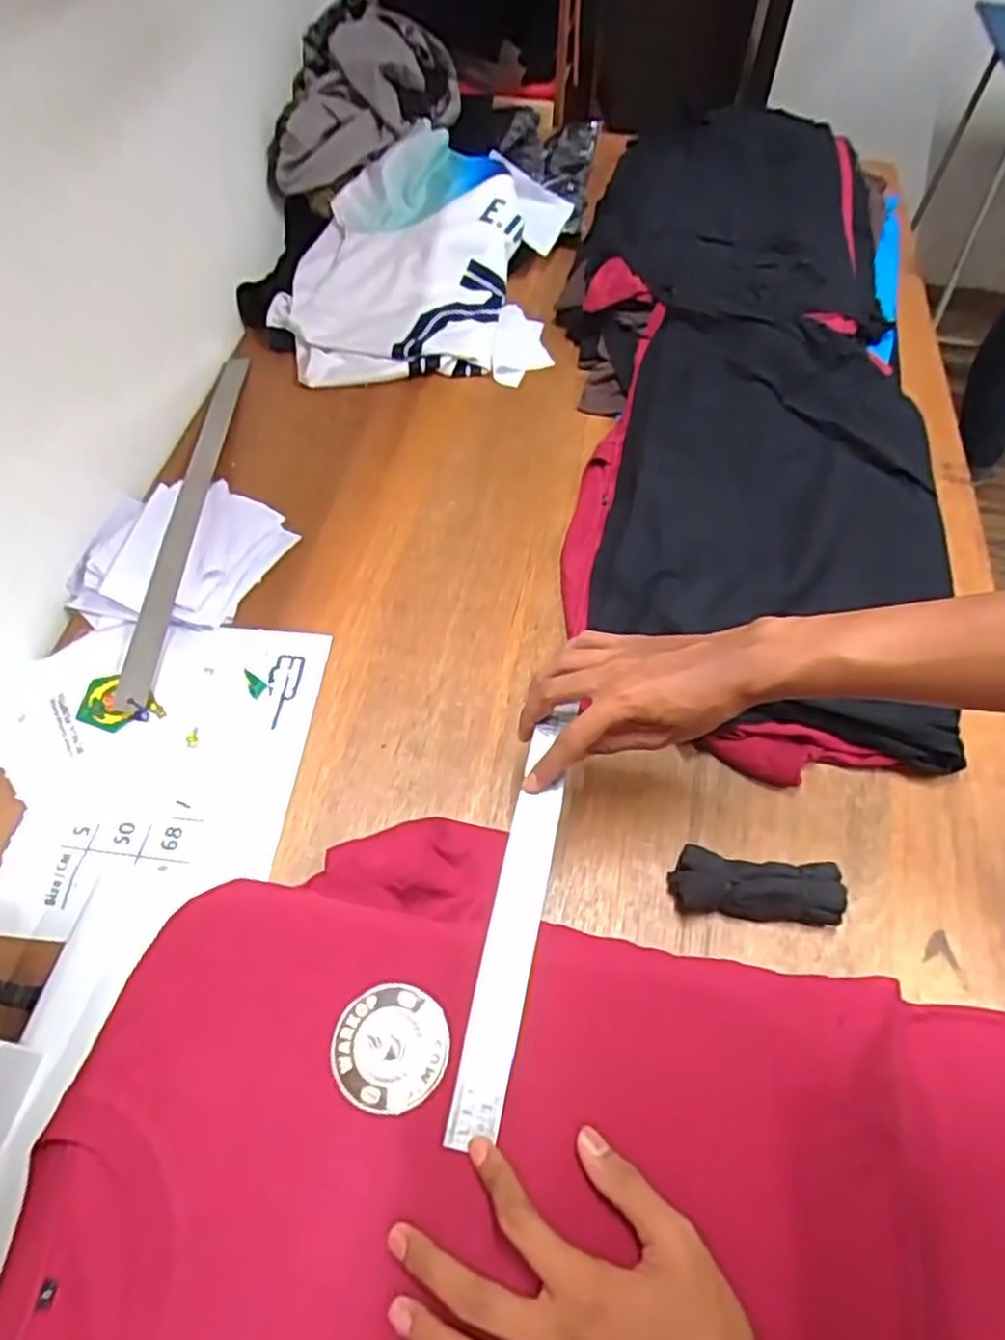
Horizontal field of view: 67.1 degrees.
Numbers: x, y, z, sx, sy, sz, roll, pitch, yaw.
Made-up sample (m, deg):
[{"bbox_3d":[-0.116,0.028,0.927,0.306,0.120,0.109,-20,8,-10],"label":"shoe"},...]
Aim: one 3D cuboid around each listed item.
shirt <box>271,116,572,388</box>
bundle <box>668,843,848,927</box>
[{"bbox_3d":[-0.098,-0.536,0.983,0.369,0.120,0.369,1,57,-2],"label":"shirt"},{"bbox_3d":[0.195,0.170,0.587,0.130,0.037,0.049,8,57,2],"label":"bundle"}]

